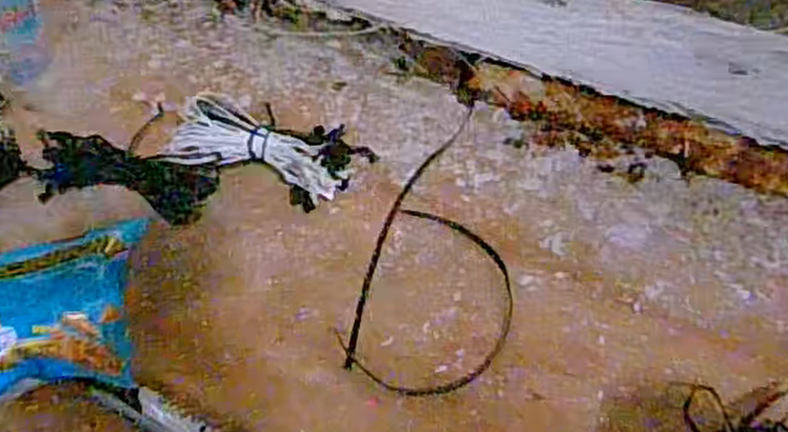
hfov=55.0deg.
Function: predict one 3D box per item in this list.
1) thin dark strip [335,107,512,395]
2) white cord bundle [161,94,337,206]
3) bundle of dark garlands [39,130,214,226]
[{"bbox_3d":[0.046,0.012,0.556,0.107,0.004,0.271,12,49,14],"label":"thin dark strip"},{"bbox_3d":[-0.104,-0.048,0.576,0.127,0.058,0.057,14,50,16],"label":"white cord bundle"},{"bbox_3d":[-0.208,-0.035,0.582,0.128,0.035,0.061,7,48,10],"label":"bundle of dark garlands"}]

